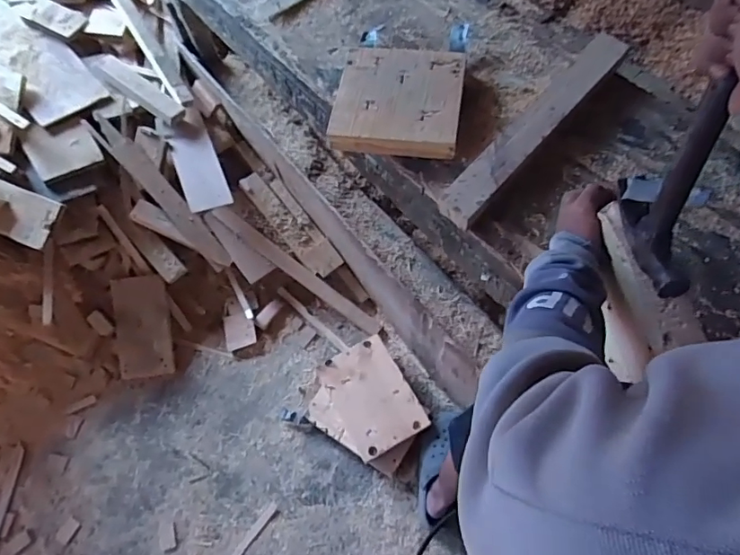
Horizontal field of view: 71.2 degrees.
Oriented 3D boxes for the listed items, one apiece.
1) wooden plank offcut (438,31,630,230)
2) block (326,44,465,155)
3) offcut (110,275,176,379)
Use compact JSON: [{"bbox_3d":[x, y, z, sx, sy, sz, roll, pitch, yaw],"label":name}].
[{"bbox_3d":[0.269,-0.249,0.819,0.055,0.024,0.446,39,75,19],"label":"wooden plank offcut"},{"bbox_3d":[0.048,-0.296,0.864,0.204,0.044,0.194,6,67,7],"label":"block"},{"bbox_3d":[-0.636,0.136,1.446,0.146,0.021,0.274,-8,89,-7],"label":"offcut"}]

